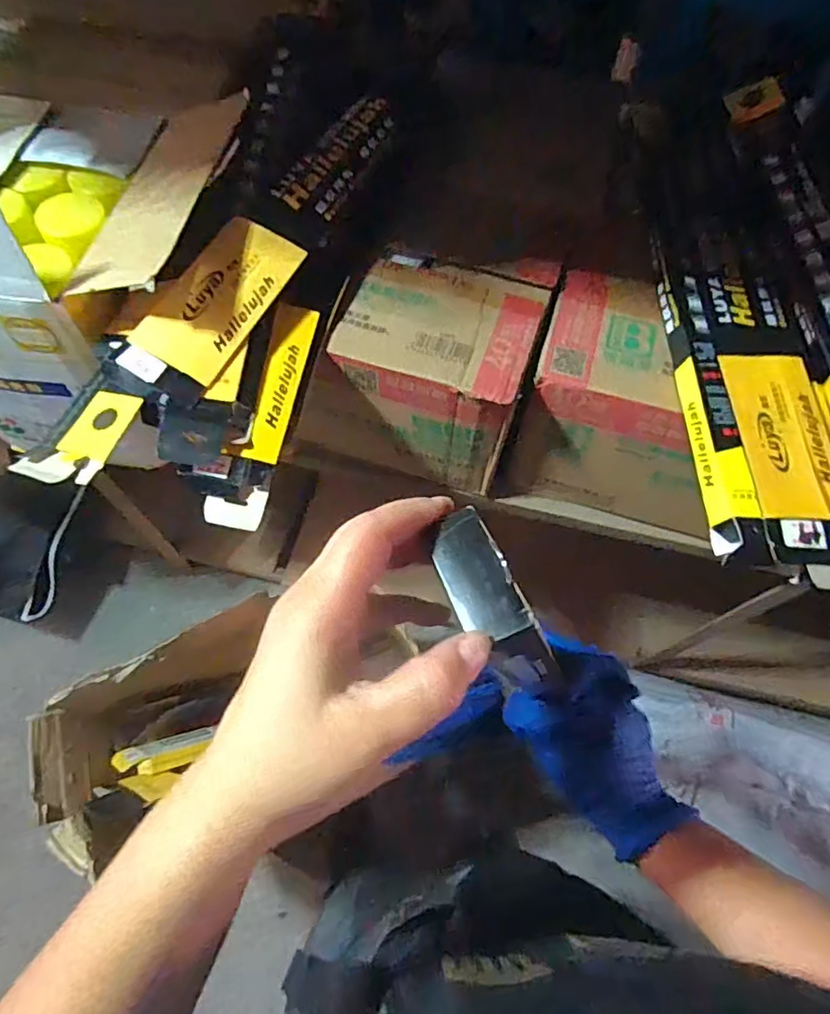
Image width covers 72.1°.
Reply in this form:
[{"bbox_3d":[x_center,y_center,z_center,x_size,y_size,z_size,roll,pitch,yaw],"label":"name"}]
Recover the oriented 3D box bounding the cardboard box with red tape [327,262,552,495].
[{"bbox_3d":[0.025,-0.144,0.654,0.188,0.183,0.167,18,65,7],"label":"cardboard box with red tape"}]

